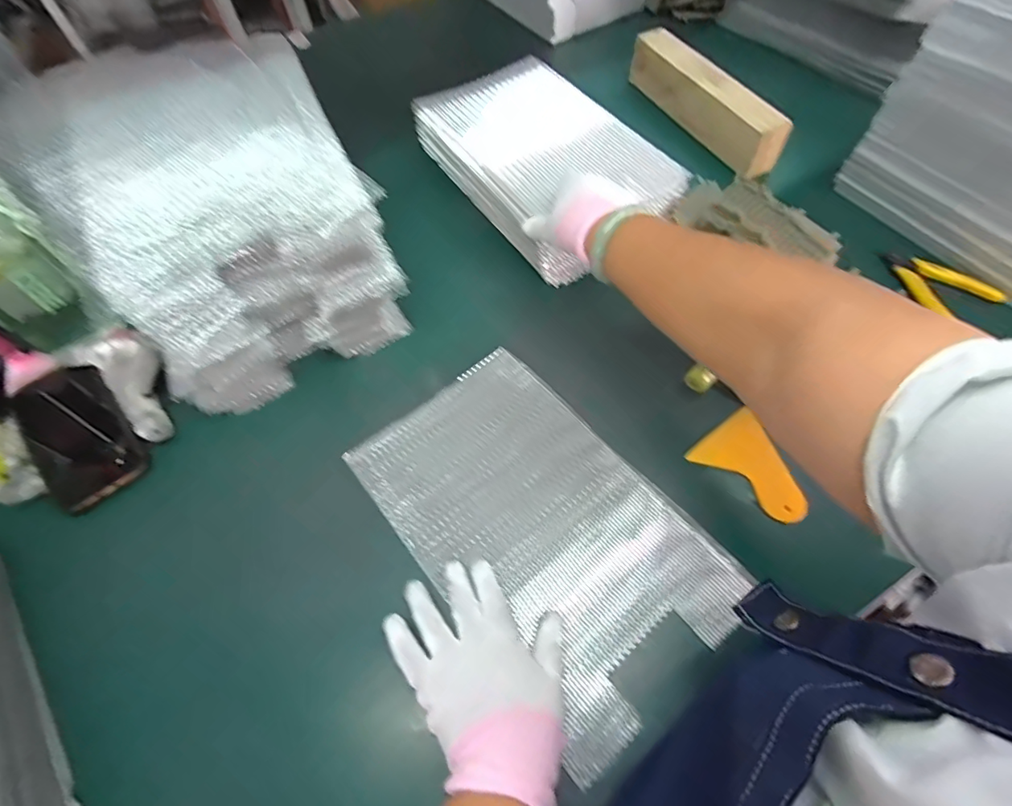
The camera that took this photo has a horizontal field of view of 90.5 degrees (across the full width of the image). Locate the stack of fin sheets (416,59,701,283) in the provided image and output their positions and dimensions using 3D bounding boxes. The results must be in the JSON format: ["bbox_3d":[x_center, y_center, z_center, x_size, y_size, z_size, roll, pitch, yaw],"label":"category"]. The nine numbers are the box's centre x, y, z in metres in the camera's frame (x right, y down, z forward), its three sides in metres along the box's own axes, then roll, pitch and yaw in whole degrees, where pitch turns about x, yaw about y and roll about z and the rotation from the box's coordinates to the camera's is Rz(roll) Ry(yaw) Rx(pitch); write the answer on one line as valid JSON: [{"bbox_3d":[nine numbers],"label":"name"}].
[{"bbox_3d":[0.043,-0.320,0.656,0.197,0.061,0.340,-30,62,-14],"label":"stack of fin sheets"}]

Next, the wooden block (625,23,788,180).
[{"bbox_3d":[0.272,-0.419,0.689,0.045,0.068,0.273,-25,61,-12],"label":"wooden block"}]

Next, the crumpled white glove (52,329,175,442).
[{"bbox_3d":[-0.382,-0.027,0.512,0.134,0.048,0.069,34,67,21],"label":"crumpled white glove"}]

